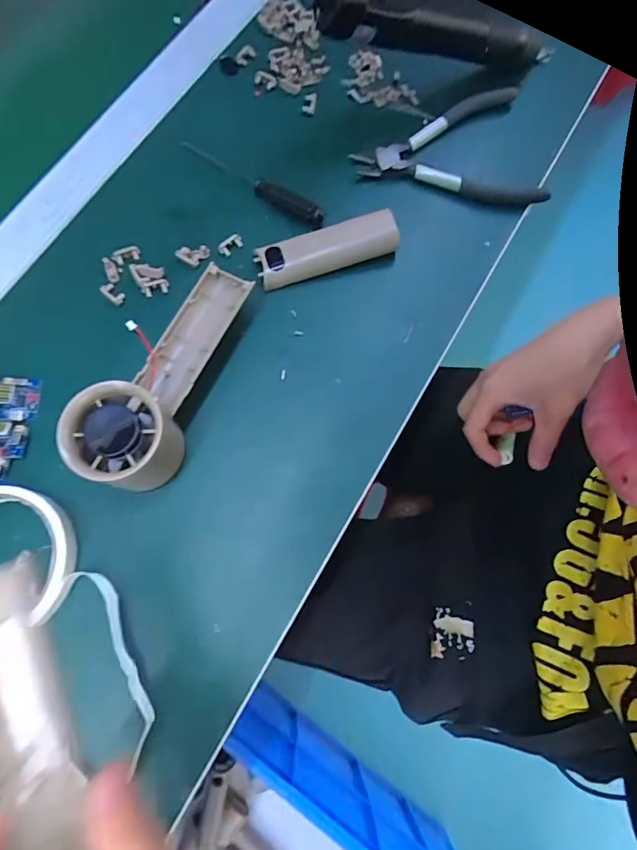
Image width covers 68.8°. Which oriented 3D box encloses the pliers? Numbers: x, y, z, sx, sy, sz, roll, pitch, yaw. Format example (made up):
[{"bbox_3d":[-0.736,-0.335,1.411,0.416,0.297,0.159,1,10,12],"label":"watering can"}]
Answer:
[{"bbox_3d":[0.104,-0.221,0.380,0.143,0.014,0.106,-8,74,-3],"label":"pliers"}]

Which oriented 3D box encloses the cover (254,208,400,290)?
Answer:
[{"bbox_3d":[0.007,-0.131,0.347,0.105,0.020,0.031,-17,75,-5],"label":"cover"}]

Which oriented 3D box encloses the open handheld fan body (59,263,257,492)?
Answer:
[{"bbox_3d":[-0.098,-0.037,0.297,0.053,0.051,0.155,20,74,5],"label":"open handheld fan body"}]

